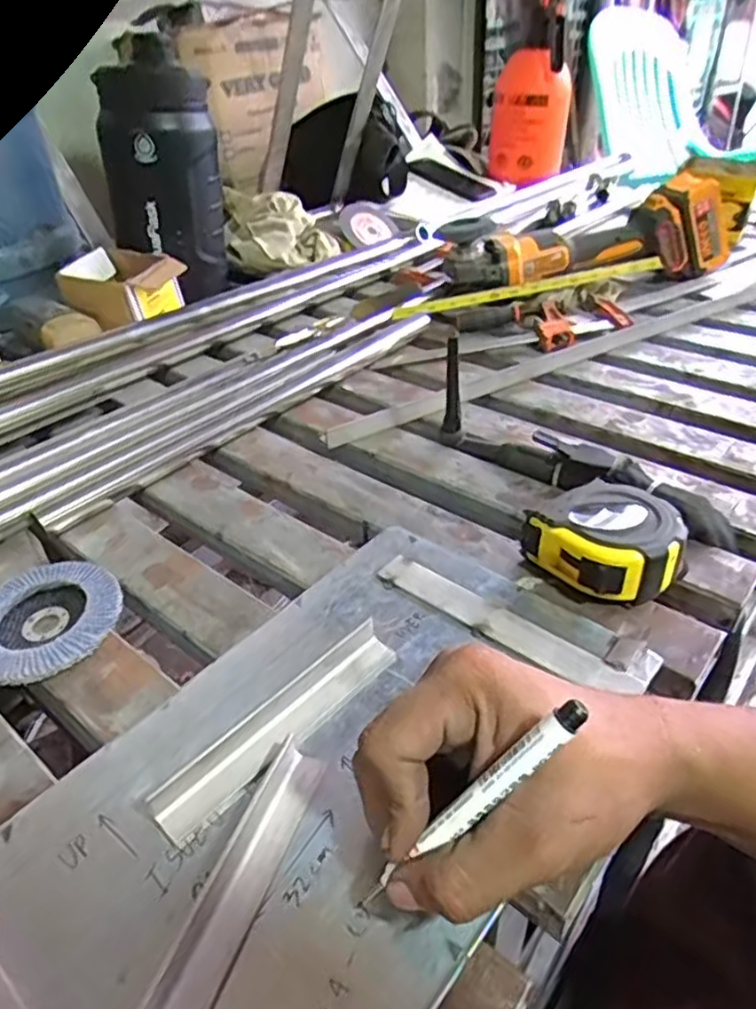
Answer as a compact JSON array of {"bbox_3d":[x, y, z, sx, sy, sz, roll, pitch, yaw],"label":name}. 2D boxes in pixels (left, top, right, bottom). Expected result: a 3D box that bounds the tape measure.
[{"bbox_3d":[0.151,0.023,0.436,0.078,0.047,0.090,-28,44,-31],"label":"tape measure"}]

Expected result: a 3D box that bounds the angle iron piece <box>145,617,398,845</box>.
[{"bbox_3d":[-0.049,0.113,0.352,0.023,0.015,0.150,28,46,34],"label":"angle iron piece"}]

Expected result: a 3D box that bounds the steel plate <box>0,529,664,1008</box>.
[{"bbox_3d":[-0.038,0.139,0.322,0.198,0.013,0.375,26,45,33],"label":"steel plate"}]

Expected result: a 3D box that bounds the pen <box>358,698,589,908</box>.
[{"bbox_3d":[0.031,0.120,0.258,0.012,0.127,0.009,27,23,-32],"label":"pen"}]

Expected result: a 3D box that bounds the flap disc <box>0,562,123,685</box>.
[{"bbox_3d":[-0.214,0.073,0.429,0.091,0.014,0.103,-3,37,0],"label":"flap disc"}]

